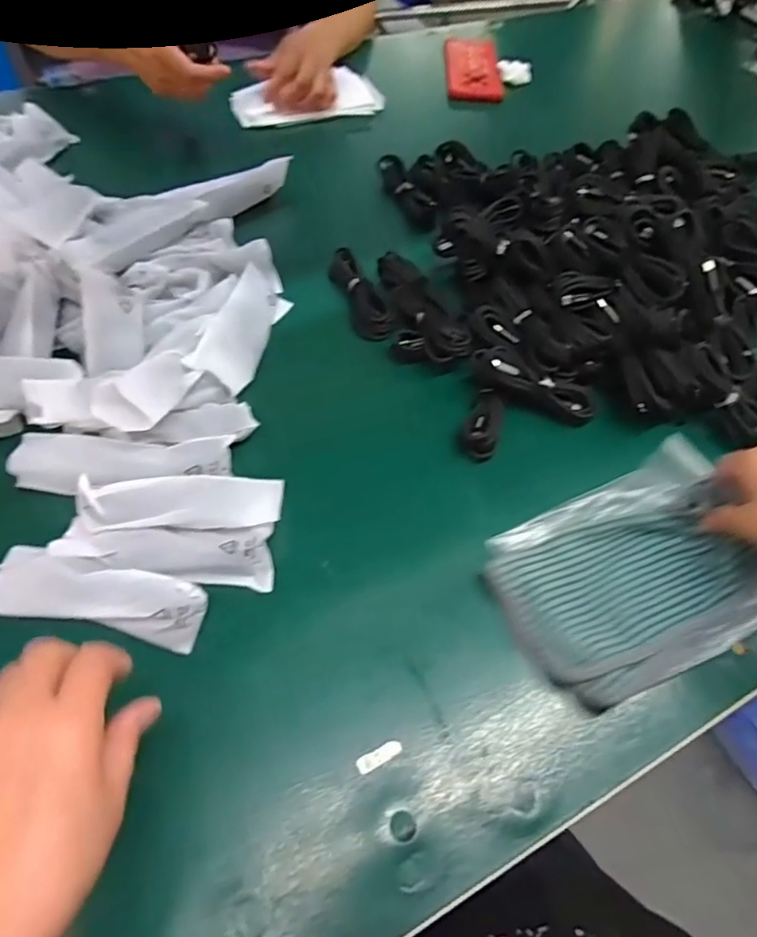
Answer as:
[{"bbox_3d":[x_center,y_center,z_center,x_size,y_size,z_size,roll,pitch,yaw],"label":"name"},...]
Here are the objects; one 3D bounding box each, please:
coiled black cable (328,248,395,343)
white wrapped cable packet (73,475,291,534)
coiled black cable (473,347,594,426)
[{"bbox_3d":[-0.019,-0.174,0.588,0.032,0.026,0.111,-18,60,-16],"label":"coiled black cable"},{"bbox_3d":[-0.145,0.024,0.430,0.146,0.010,0.041,0,57,-5],"label":"white wrapped cable packet"},{"bbox_3d":[0.136,-0.070,0.517,0.111,0.027,0.033,27,58,-2],"label":"coiled black cable"}]

